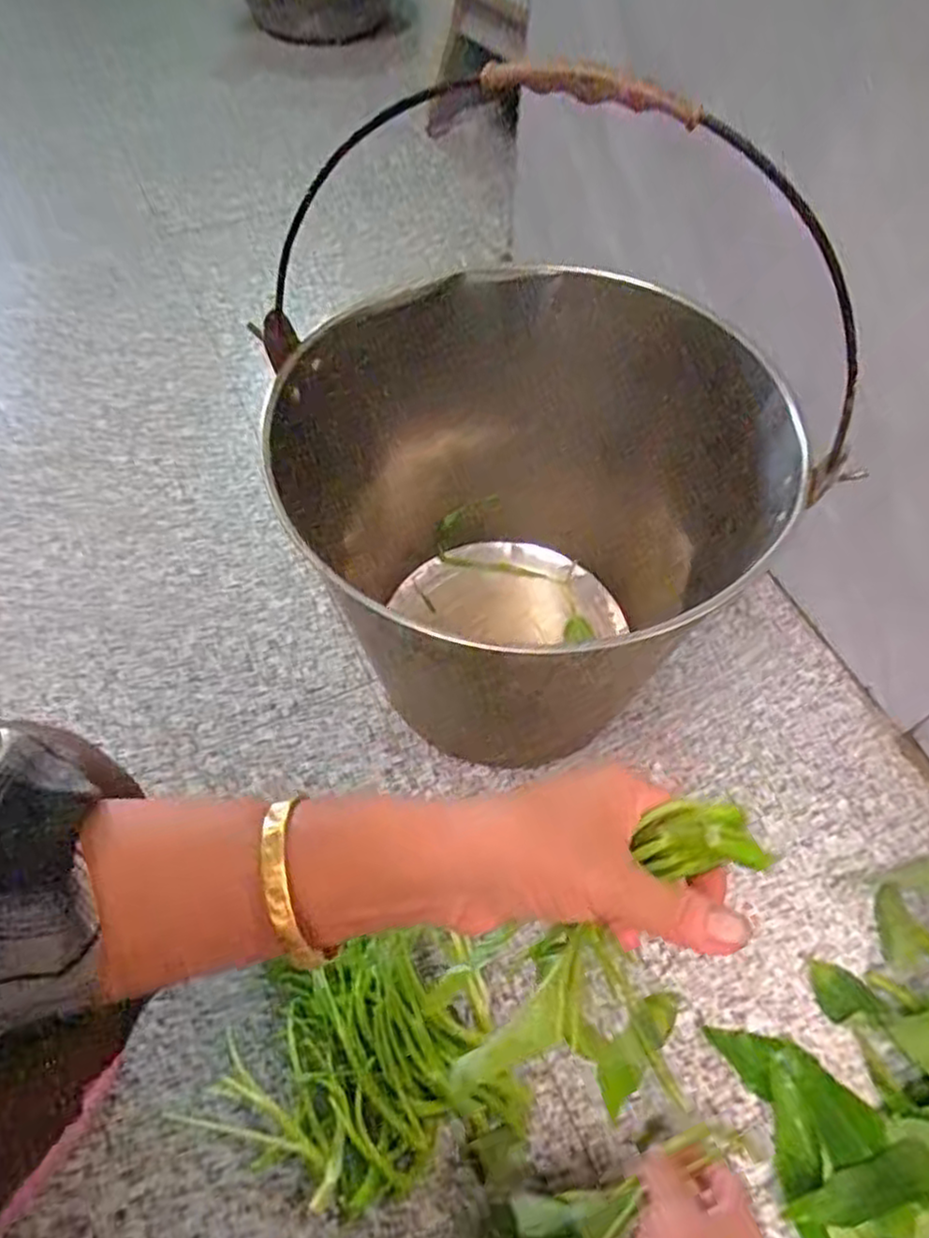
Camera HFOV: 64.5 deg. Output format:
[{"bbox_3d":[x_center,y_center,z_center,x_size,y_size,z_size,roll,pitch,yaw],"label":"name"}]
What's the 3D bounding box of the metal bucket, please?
[{"bbox_3d":[0.069,-0.101,0.615,0.326,0.299,0.297,-31,64,-20],"label":"metal bucket"}]

